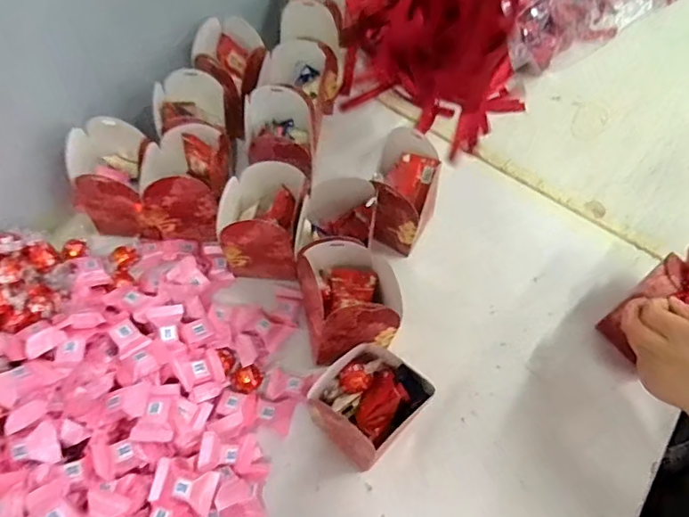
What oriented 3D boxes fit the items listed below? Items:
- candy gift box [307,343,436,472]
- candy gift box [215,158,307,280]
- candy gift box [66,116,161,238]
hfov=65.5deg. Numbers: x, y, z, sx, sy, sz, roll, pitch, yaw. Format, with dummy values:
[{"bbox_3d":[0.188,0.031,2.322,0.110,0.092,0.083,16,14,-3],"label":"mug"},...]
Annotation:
[{"bbox_3d":[0.021,0.138,0.511,0.091,0.110,0.088,-40,70,-22],"label":"candy gift box"},{"bbox_3d":[-0.087,-0.043,0.596,0.080,0.108,0.095,8,61,2],"label":"candy gift box"},{"bbox_3d":[-0.256,-0.098,0.614,0.083,0.107,0.103,5,61,0],"label":"candy gift box"}]

